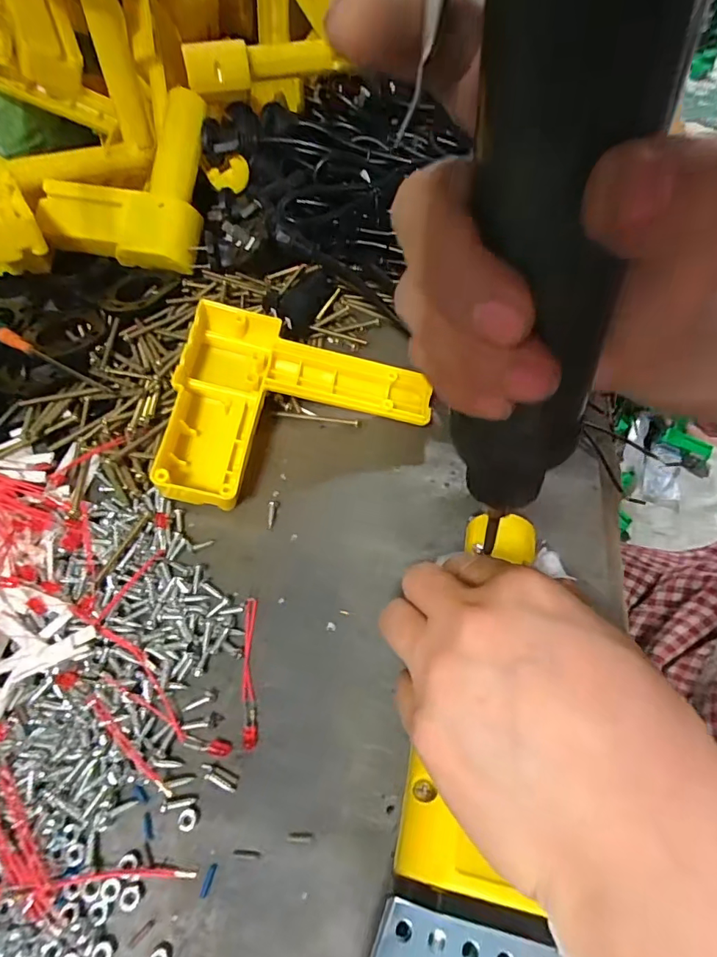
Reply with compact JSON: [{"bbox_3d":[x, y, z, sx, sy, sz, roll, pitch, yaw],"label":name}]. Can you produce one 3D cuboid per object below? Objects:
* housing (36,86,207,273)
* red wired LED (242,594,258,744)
[{"bbox_3d":[-0.176,-0.233,0.380,0.114,0.038,0.139,5,79,-1],"label":"housing"},{"bbox_3d":[-0.049,0.086,0.218,0.007,0.005,0.064,-5,58,-5],"label":"red wired LED"}]

